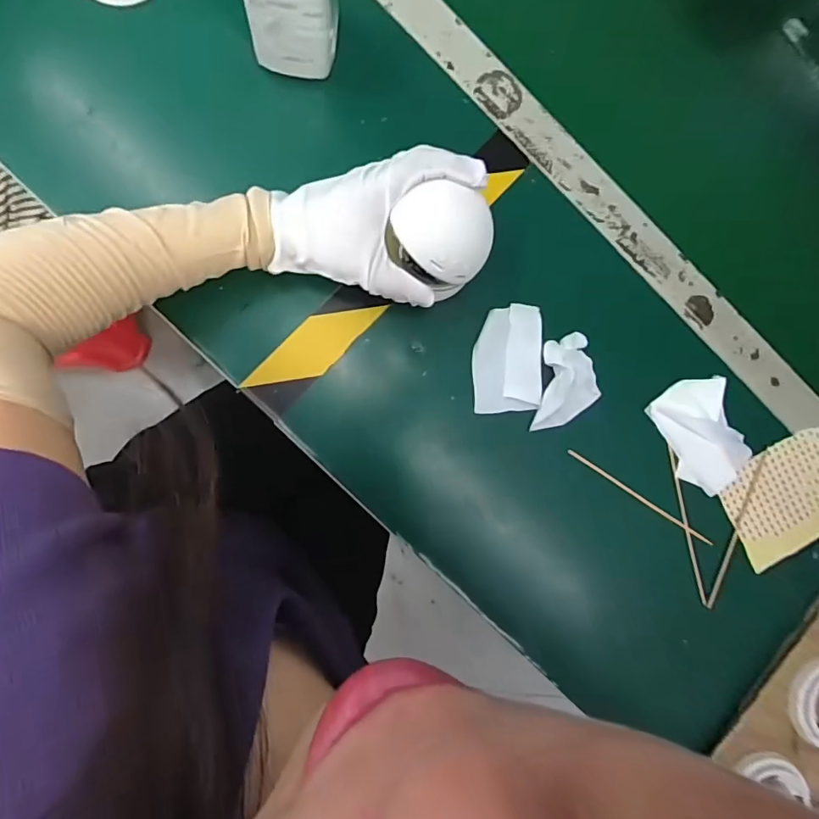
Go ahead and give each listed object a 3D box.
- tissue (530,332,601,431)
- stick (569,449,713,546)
[{"bbox_3d":[0.128,-0.021,0.391,0.047,0.015,0.077,7,87,-7],"label":"tissue"},{"bbox_3d":[0.192,0.073,0.406,0.141,0.010,0.005,34,85,-6],"label":"stick"}]

